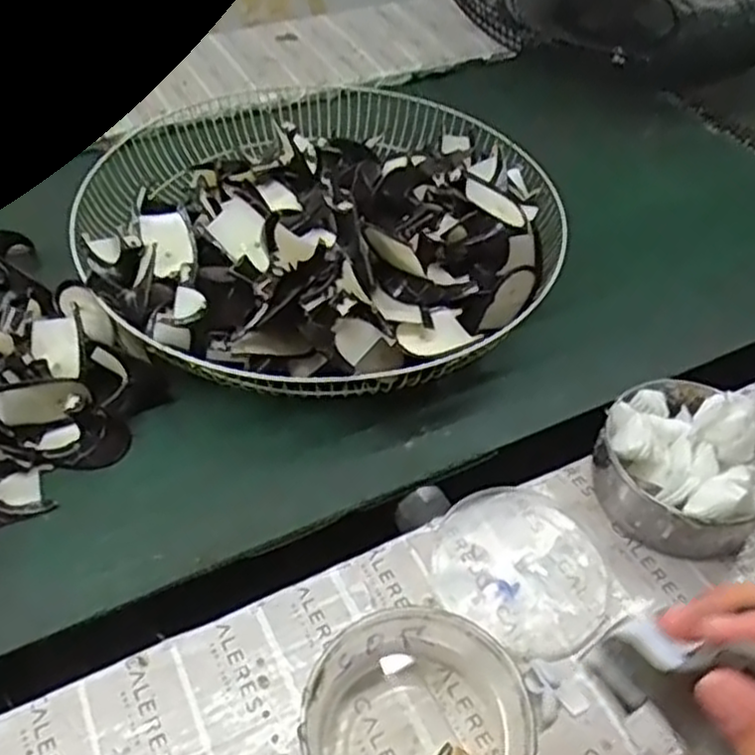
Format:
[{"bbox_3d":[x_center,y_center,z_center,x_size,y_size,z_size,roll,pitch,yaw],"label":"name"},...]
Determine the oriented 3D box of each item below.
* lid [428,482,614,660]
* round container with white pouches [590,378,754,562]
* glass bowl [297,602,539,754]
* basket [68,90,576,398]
[{"bbox_3d":[0.096,0.126,0.509,0.116,0.005,0.106,1,47,-1],"label":"lid"},{"bbox_3d":[0.212,0.055,0.522,0.110,0.085,0.113,1,47,-1],"label":"round container with white pouches"},{"bbox_3d":[0.021,0.188,0.410,0.111,0.059,0.107,1,47,-1],"label":"glass bowl"},{"bbox_3d":[-0.047,-0.173,0.711,0.406,0.136,0.432,10,48,6],"label":"basket"}]

